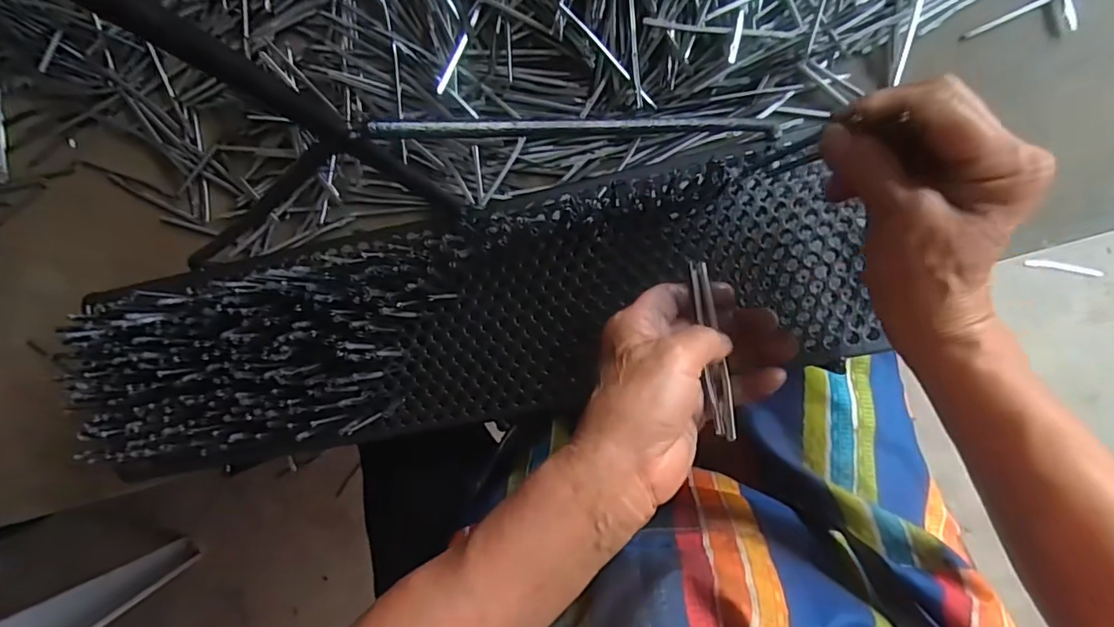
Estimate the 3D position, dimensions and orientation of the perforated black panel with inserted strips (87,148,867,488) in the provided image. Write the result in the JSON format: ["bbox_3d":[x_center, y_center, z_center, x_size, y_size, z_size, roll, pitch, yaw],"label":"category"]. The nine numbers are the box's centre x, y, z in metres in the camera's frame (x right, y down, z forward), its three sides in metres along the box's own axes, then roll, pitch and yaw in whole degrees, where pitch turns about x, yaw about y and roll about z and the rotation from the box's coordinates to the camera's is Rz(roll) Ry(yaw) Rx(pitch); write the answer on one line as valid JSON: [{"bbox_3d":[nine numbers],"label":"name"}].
[{"bbox_3d":[-0.070,0.009,0.371,0.524,0.046,0.142,-13,94,2],"label":"perforated black panel with inserted strips"}]

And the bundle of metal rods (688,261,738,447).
[{"bbox_3d":[0.089,0.019,0.320,0.012,0.005,0.106,-5,69,3],"label":"bundle of metal rods"}]

